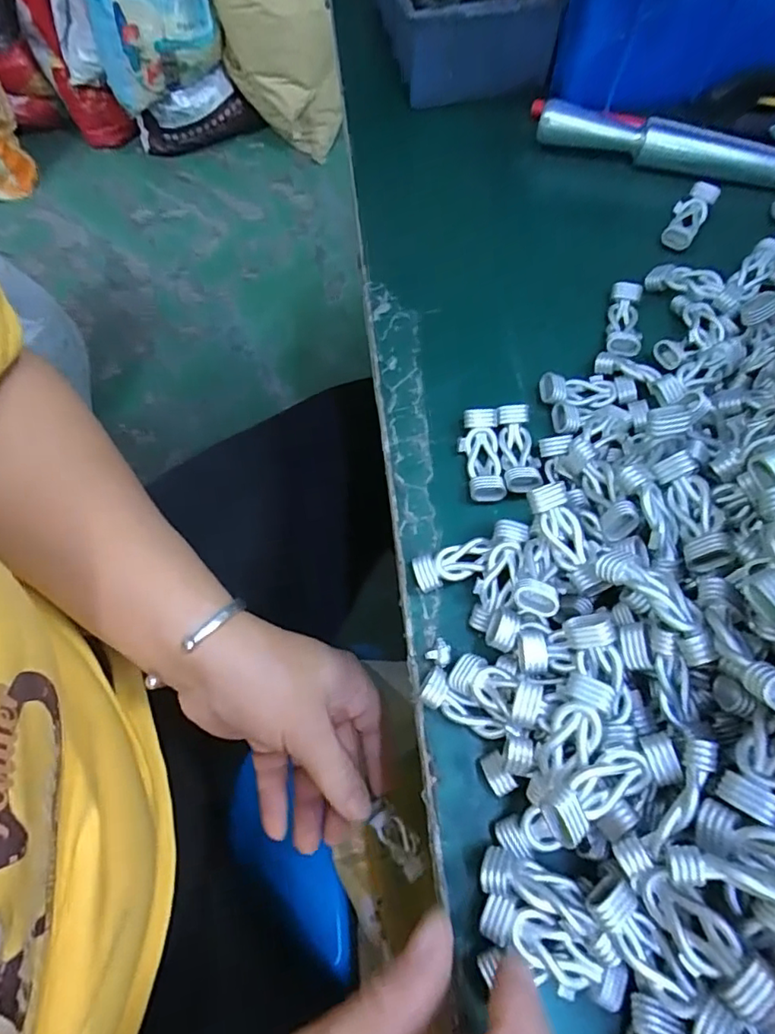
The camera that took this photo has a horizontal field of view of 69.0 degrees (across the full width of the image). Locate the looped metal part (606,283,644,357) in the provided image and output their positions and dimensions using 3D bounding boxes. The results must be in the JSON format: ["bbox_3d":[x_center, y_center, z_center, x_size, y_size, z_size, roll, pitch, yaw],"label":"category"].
[{"bbox_3d":[0.120,-0.099,0.283,0.016,0.010,0.041,10,66,6],"label":"looped metal part"}]

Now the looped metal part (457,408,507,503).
[{"bbox_3d":[0.043,-0.028,0.256,0.018,0.013,0.041,-3,66,0],"label":"looped metal part"}]

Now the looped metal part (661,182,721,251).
[{"bbox_3d":[0.165,-0.166,0.309,0.017,0.012,0.042,30,70,14],"label":"looped metal part"}]

